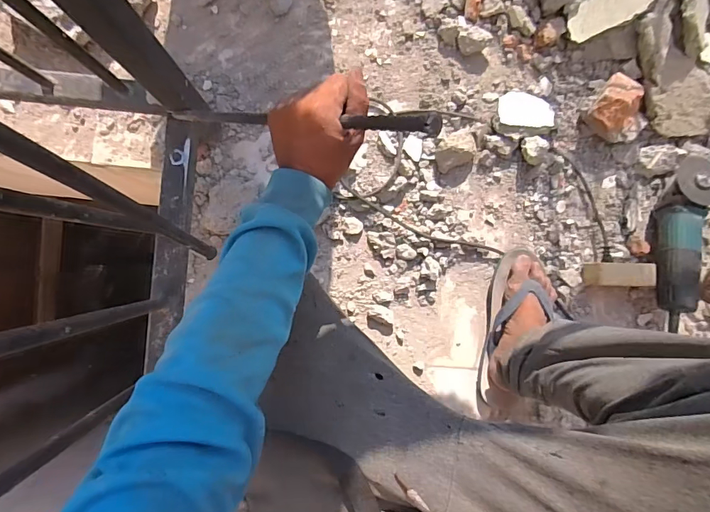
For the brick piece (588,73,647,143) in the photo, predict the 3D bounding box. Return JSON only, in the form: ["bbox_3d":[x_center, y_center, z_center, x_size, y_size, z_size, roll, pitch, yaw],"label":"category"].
[{"bbox_3d":[0.470,-0.257,0.750,0.095,0.051,0.110,-40,91,-3],"label":"brick piece"}]

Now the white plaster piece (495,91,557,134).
[{"bbox_3d":[0.304,-0.255,0.756,0.104,0.019,0.081,5,75,-3],"label":"white plaster piece"}]

